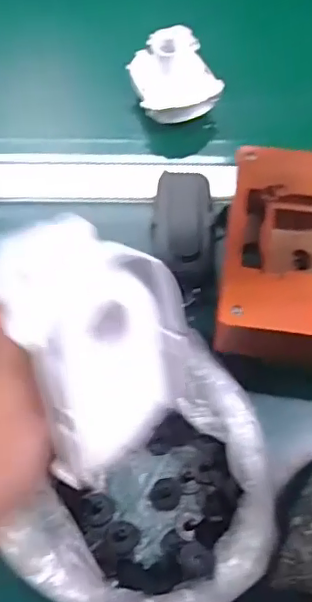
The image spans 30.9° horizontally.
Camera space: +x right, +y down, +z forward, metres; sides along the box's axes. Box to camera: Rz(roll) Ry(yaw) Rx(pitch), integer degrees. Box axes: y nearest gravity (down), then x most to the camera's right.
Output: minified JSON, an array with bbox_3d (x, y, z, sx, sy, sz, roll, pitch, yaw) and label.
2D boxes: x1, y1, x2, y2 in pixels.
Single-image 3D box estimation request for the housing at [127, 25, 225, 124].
[{"bbox_3d":[0.015,-0.210,0.520,0.072,0.036,0.089,-20,62,-11],"label":"housing"}]

